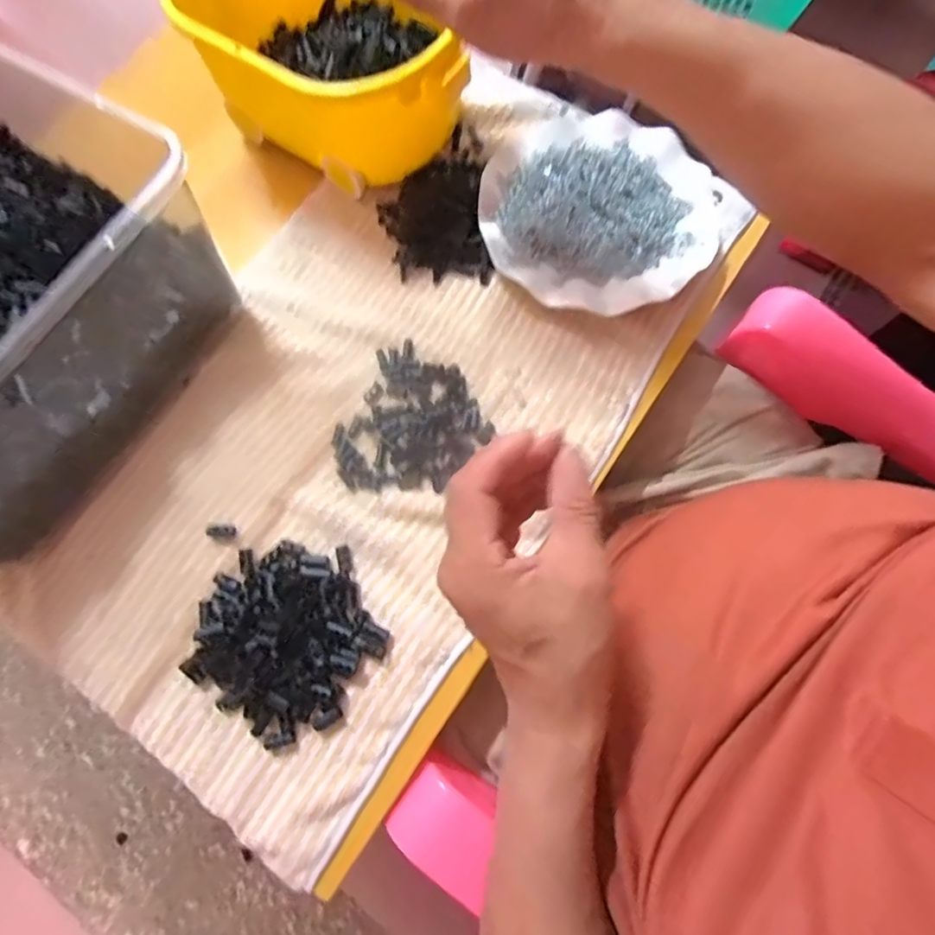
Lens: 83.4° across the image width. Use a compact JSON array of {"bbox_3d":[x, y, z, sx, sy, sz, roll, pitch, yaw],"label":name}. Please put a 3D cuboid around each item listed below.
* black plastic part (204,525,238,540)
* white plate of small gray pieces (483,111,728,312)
[{"bbox_3d":[-0.175,0.046,0.373,0.021,0.005,0.010,-1,75,2],"label":"black plastic part"},{"bbox_3d":[0.106,-0.210,0.427,0.183,0.022,0.184,-1,75,2],"label":"white plate of small gray pieces"}]

